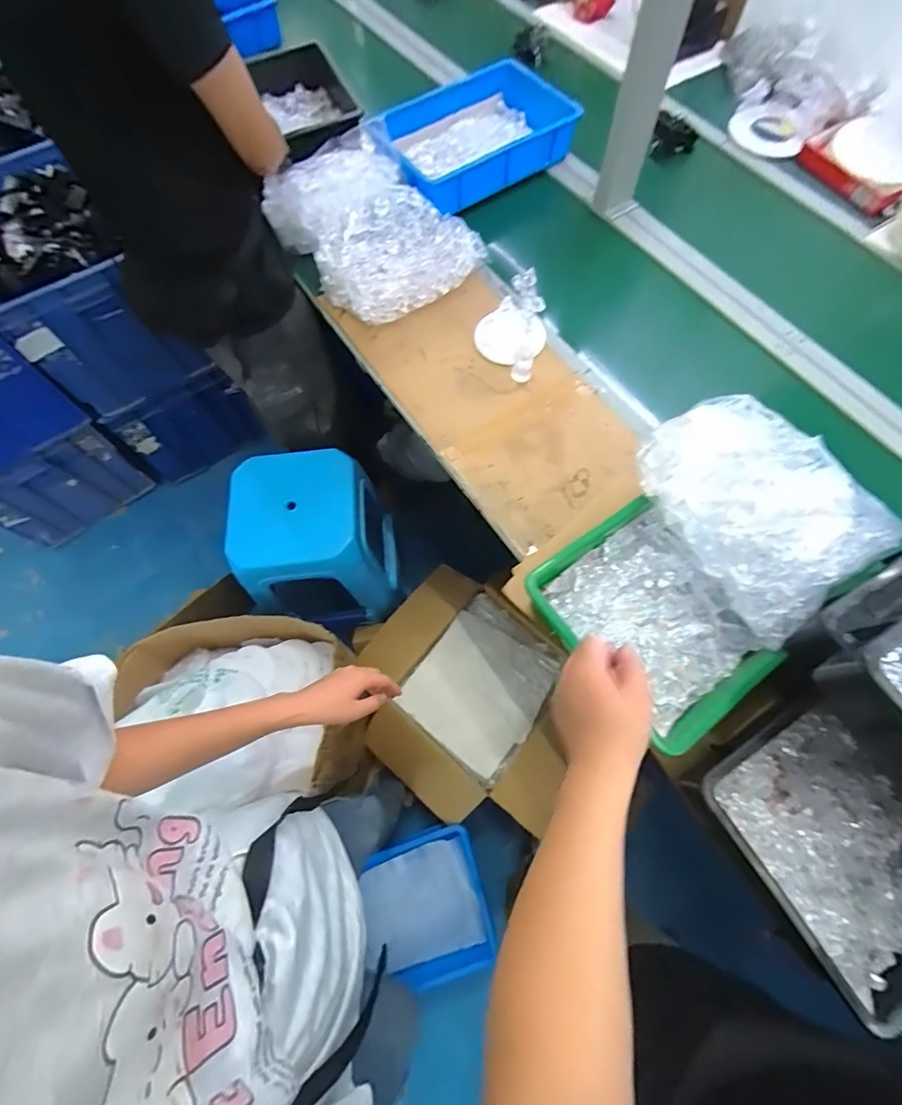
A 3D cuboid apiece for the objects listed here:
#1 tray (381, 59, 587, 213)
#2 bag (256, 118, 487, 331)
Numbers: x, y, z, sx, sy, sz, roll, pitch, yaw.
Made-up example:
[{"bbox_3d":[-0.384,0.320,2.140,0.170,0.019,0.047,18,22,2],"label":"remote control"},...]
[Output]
[{"bbox_3d":[0.045,-0.921,1.059,0.439,0.088,0.280,-31,69,-11],"label":"tray"},{"bbox_3d":[-0.157,-0.648,0.937,0.291,0.128,0.416,-37,71,-14],"label":"bag"}]

